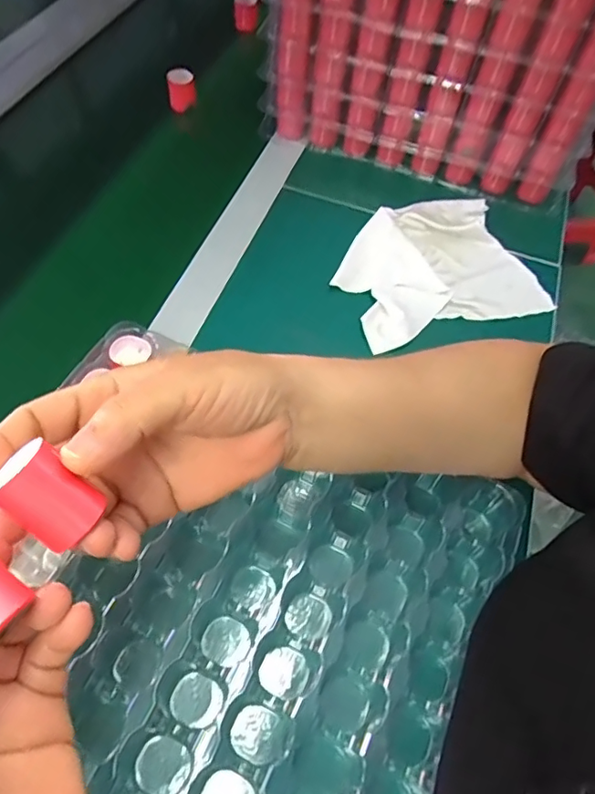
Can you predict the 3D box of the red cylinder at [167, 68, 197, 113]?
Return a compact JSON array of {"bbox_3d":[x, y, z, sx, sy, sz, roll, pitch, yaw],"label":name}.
[{"bbox_3d":[-0.137,-0.363,0.677,0.032,0.044,0.031,-9,58,-11],"label":"red cylinder"}]

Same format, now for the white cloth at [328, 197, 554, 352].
[{"bbox_3d":[0.132,-0.131,0.556,0.191,0.031,0.152,-14,59,-13],"label":"white cloth"}]

